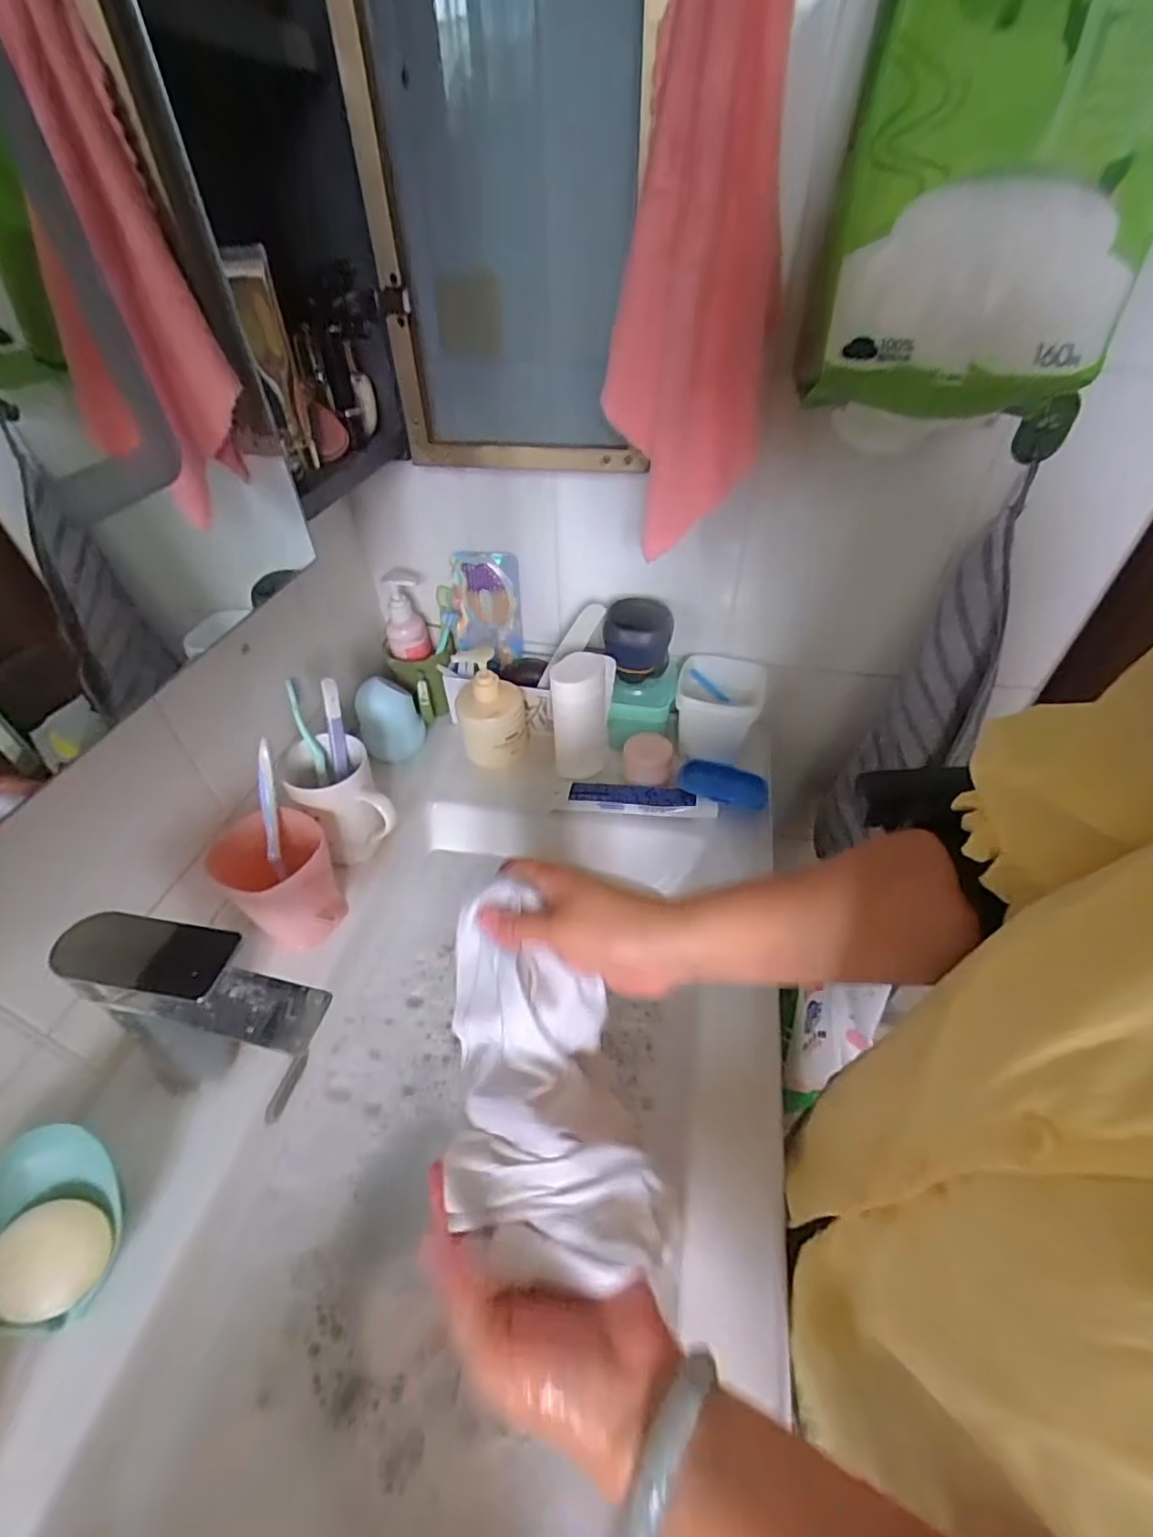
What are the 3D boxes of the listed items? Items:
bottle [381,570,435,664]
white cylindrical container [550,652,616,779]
[{"bbox_3d":[-0.210,-0.188,0.728,0.050,0.106,0.059,-14,45,-13],"label":"bottle"},{"bbox_3d":[0.008,-0.054,0.667,0.062,0.149,0.049,3,44,4],"label":"white cylindrical container"}]

